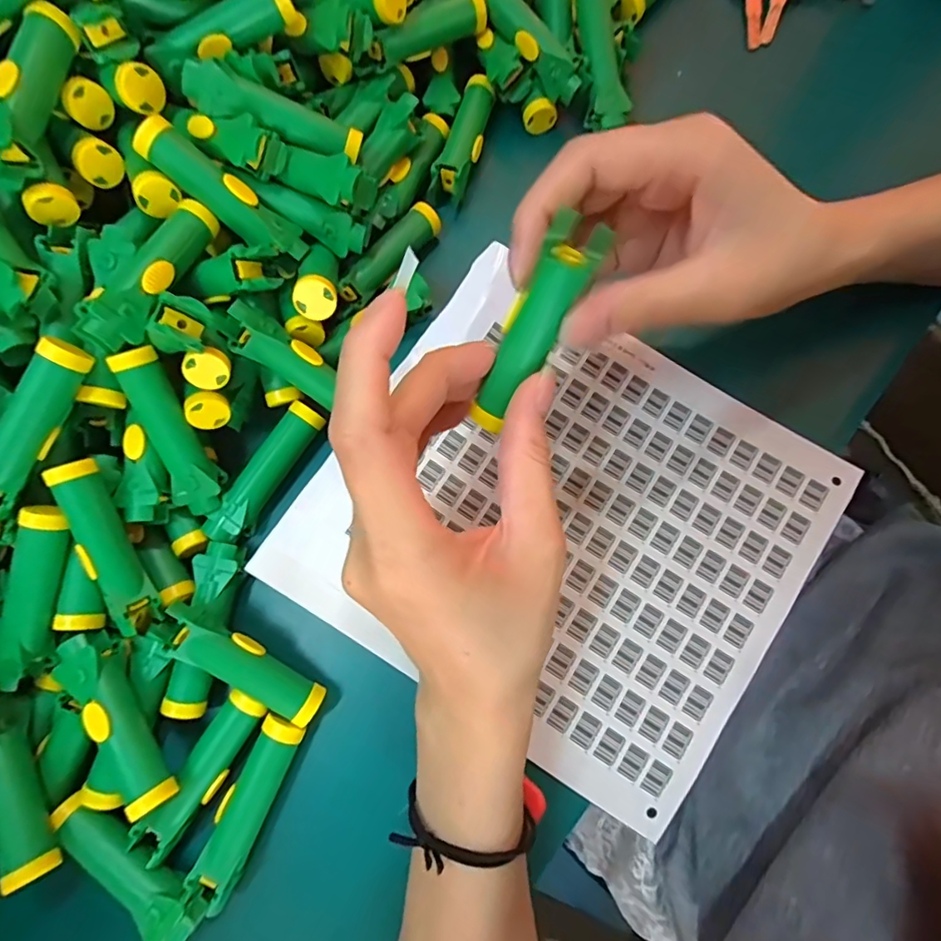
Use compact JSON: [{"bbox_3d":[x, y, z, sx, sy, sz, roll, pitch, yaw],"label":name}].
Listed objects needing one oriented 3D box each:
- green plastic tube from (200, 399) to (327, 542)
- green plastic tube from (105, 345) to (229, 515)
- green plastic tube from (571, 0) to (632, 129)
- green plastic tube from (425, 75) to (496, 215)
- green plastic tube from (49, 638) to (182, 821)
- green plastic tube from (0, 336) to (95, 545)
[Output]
[{"bbox_3d":[-0.105,0.002,0.269,0.018,0.015,0.079,32,80,8],"label":"green plastic tube"},{"bbox_3d":[-0.141,-0.018,0.247,0.021,0.016,0.080,-18,110,-3],"label":"green plastic tube"},{"bbox_3d":[0.074,-0.239,0.298,0.020,0.015,0.079,-11,95,-1],"label":"green plastic tube"},{"bbox_3d":[-0.003,-0.194,0.306,0.021,0.018,0.075,18,79,5],"label":"green plastic tube"},{"bbox_3d":[-0.155,0.109,0.227,0.020,0.016,0.080,-37,79,-7],"label":"green plastic tube"},{"bbox_3d":[-0.193,-0.013,0.222,0.021,0.023,0.094,31,95,8],"label":"green plastic tube"}]

